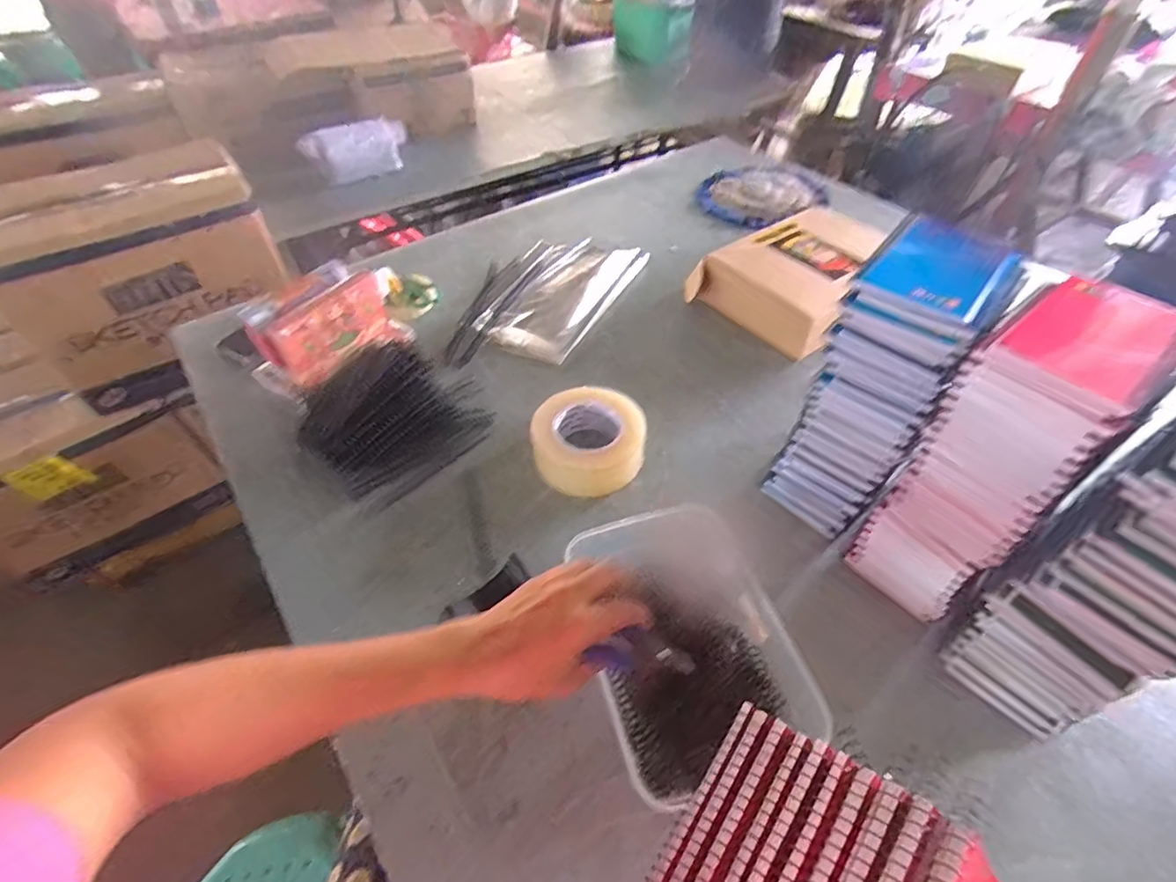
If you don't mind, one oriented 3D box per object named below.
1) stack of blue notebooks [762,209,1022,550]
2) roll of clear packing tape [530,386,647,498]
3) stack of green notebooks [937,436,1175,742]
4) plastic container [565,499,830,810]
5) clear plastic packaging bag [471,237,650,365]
[{"bbox_3d":[0.271,-0.038,0.526,0.100,0.285,0.132,32,55,26],"label":"stack of blue notebooks"},{"bbox_3d":[-0.001,-0.001,0.636,0.127,0.073,0.118,0,48,0],"label":"roll of clear packing tape"},{"bbox_3d":[0.398,0.098,0.399,0.132,0.303,0.104,-29,54,-23],"label":"stack of green notebooks"},{"bbox_3d":[0.083,0.171,0.481,0.192,0.078,0.209,-15,49,-13],"label":"plastic container"},{"bbox_3d":[-0.056,-0.250,0.894,0.202,0.020,0.312,22,51,19],"label":"clear plastic packaging bag"}]

